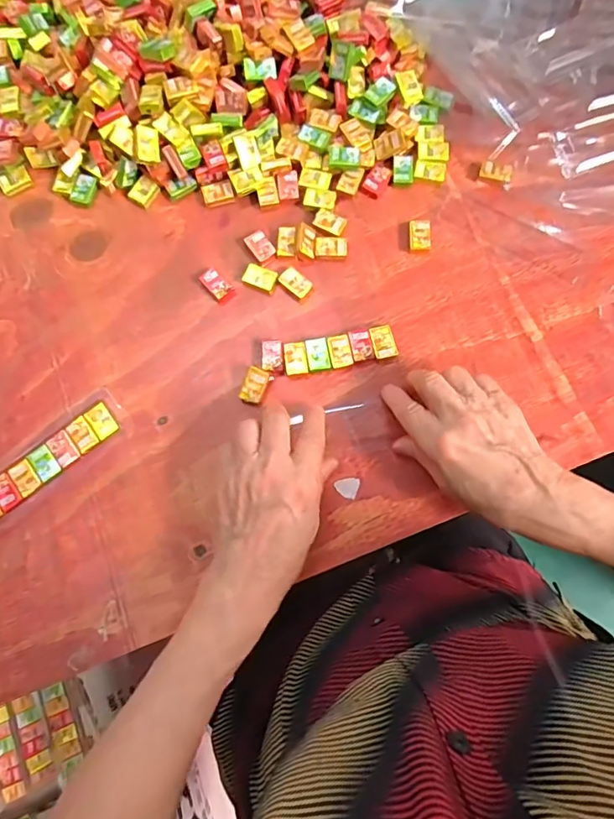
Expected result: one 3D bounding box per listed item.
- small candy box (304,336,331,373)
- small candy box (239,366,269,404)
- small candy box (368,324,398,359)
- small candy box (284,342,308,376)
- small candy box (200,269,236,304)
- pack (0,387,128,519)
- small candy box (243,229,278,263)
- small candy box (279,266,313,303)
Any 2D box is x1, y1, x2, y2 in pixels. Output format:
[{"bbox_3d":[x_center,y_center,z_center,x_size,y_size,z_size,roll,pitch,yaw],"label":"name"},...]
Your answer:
[{"bbox_3d":[0.008,-0.042,0.389,0.017,0.007,0.026,-10,77,-1],"label":"small candy box"},{"bbox_3d":[-0.040,-0.017,0.382,0.017,0.015,0.025,18,78,5],"label":"small candy box"},{"bbox_3d":[0.059,-0.053,0.389,0.018,0.008,0.026,-13,77,-2],"label":"small candy box"},{"bbox_3d":[-0.009,-0.039,0.388,0.016,0.007,0.025,-7,77,-1],"label":"small candy box"},{"bbox_3d":[-0.072,-0.100,0.401,0.018,0.009,0.027,-43,80,-8],"label":"small candy box"},{"bbox_3d":[-0.196,0.039,0.372,0.134,0.009,0.035,-40,80,-8],"label":"pack"},{"bbox_3d":[-0.038,-0.133,0.407,0.017,0.004,0.027,-36,79,-7],"label":"small candy box"},{"bbox_3d":[-0.008,-0.101,0.400,0.018,0.007,0.027,-44,80,-8],"label":"small candy box"}]

